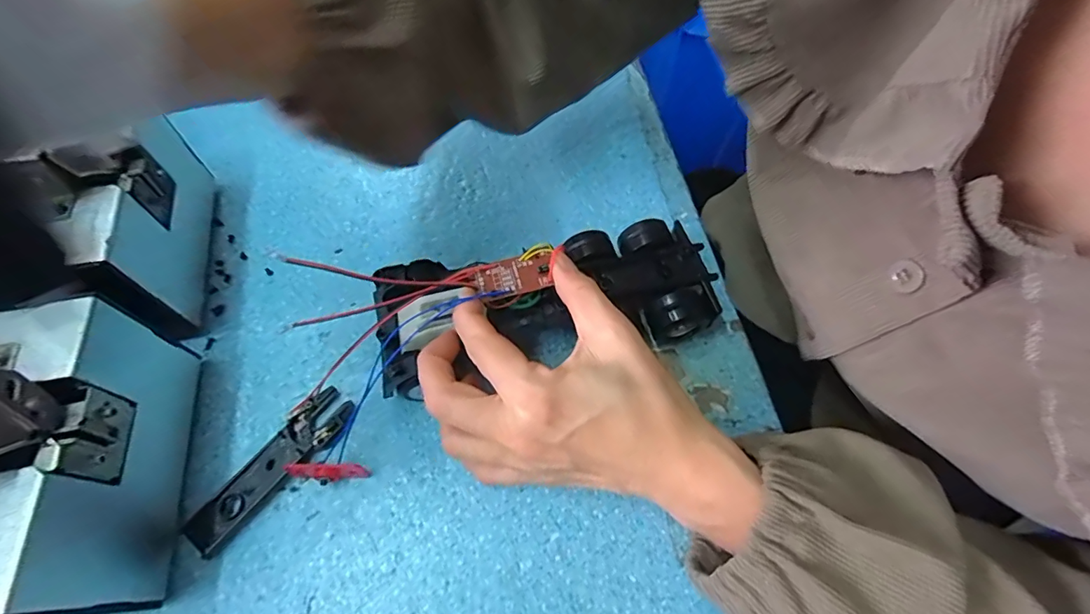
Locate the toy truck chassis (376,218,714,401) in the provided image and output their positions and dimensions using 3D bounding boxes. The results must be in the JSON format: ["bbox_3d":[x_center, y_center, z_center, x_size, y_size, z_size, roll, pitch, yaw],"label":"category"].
[{"bbox_3d":[0.005,-0.006,0.271,0.187,0.051,0.072,-10,62,-11],"label":"toy truck chassis"}]

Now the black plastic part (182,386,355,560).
[{"bbox_3d":[-0.142,0.082,0.249,0.026,0.010,0.091,33,66,16],"label":"black plastic part"}]

